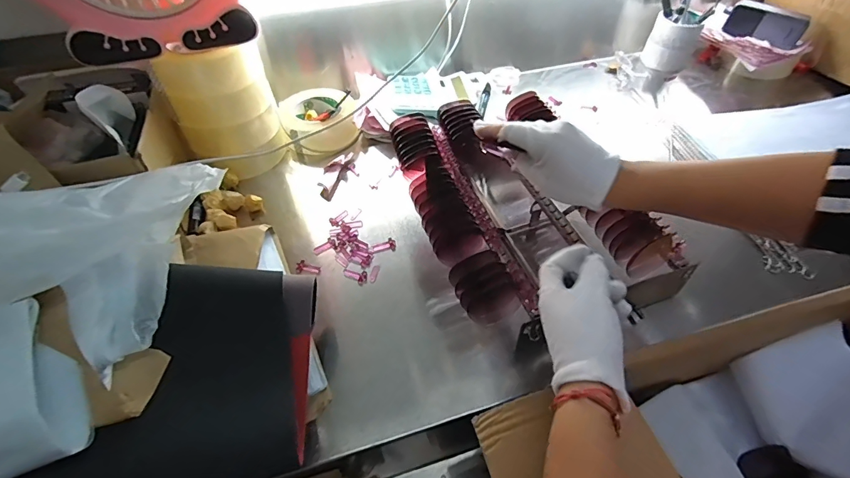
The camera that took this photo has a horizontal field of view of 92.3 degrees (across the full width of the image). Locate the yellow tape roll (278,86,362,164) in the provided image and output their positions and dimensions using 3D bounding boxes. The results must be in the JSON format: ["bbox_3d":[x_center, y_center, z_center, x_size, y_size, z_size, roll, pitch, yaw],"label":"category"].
[{"bbox_3d":[-0.173,-0.198,0.686,0.129,0.064,0.130,0,48,0],"label":"yellow tape roll"}]

